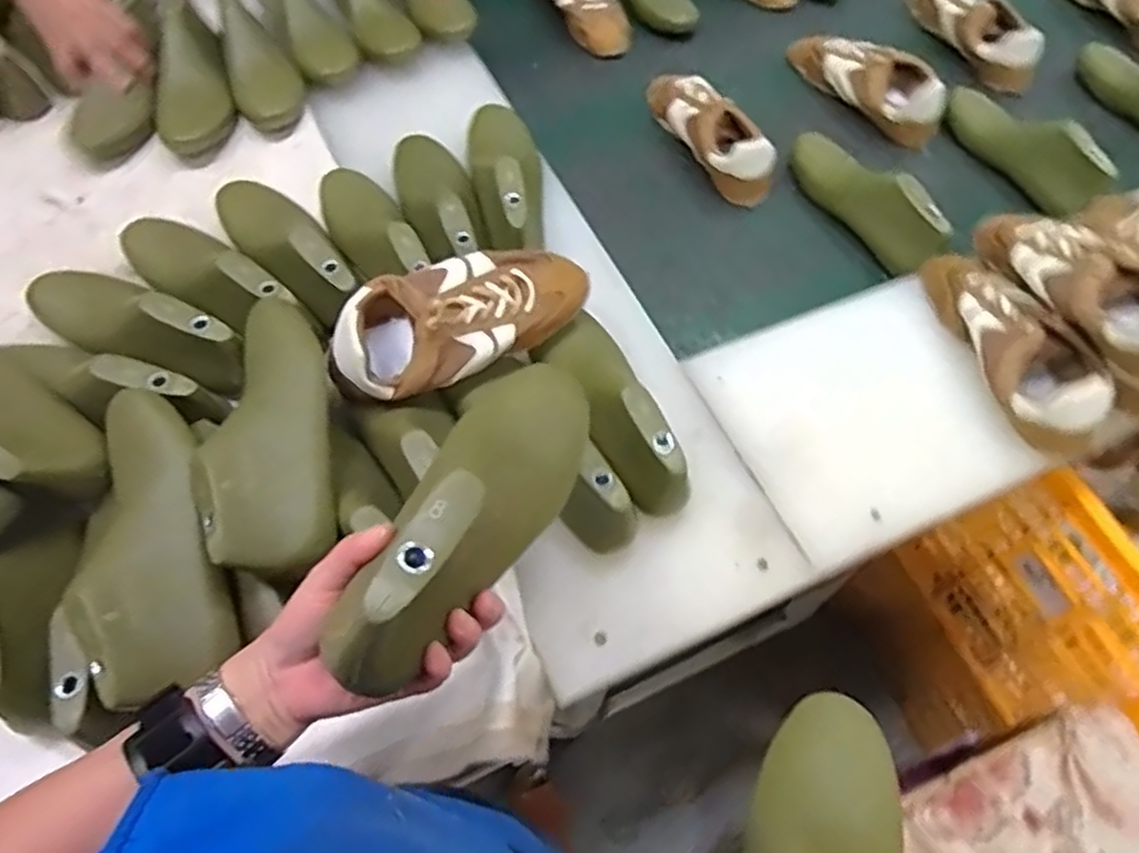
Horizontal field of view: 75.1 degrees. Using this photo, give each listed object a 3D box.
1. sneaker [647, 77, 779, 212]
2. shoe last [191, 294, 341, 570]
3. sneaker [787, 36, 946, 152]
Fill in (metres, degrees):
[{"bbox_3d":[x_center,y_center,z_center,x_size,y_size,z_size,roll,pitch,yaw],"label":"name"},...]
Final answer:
[{"bbox_3d":[0.180,-0.393,0.956,0.089,0.076,0.239,-20,63,-13],"label":"sneaker"},{"bbox_3d":[-0.236,0.002,0.597,0.081,0.096,0.237,-8,61,-6],"label":"shoe last"},{"bbox_3d":[0.408,-0.482,1.028,0.089,0.079,0.246,-33,67,-19],"label":"sneaker"}]

